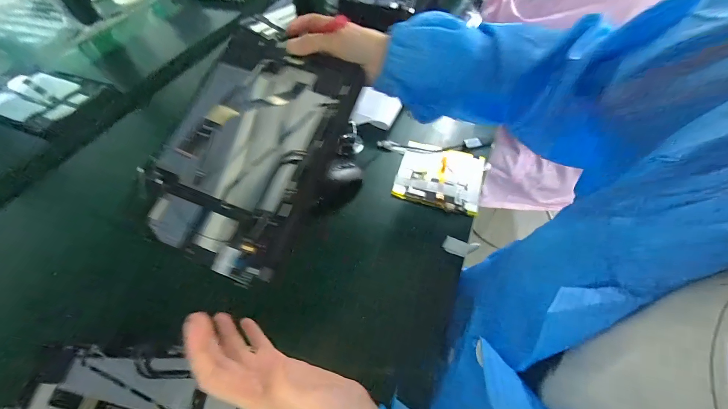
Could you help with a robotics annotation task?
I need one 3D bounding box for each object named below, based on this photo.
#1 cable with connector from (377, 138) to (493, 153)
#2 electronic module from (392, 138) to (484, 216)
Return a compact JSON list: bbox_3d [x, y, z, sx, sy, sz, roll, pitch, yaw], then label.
[{"bbox_3d":[0.123,-0.103,0.535,0.196,0.010,0.028,-2,55,-2],"label":"cable with connector"},{"bbox_3d":[0.123,-0.048,0.501,0.130,0.007,0.124,16,56,10],"label":"electronic module"}]

